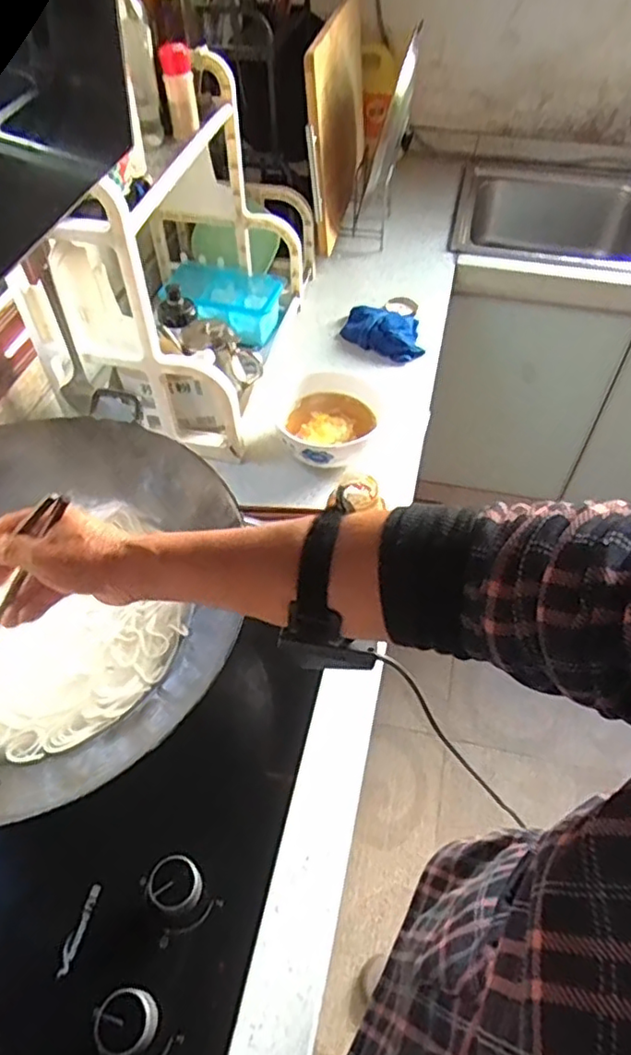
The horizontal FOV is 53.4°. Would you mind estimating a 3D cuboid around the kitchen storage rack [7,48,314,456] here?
[{"bbox_3d":[-0.195,-0.407,0.929,0.279,0.327,0.497,9,50,7],"label":"kitchen storage rack"}]

